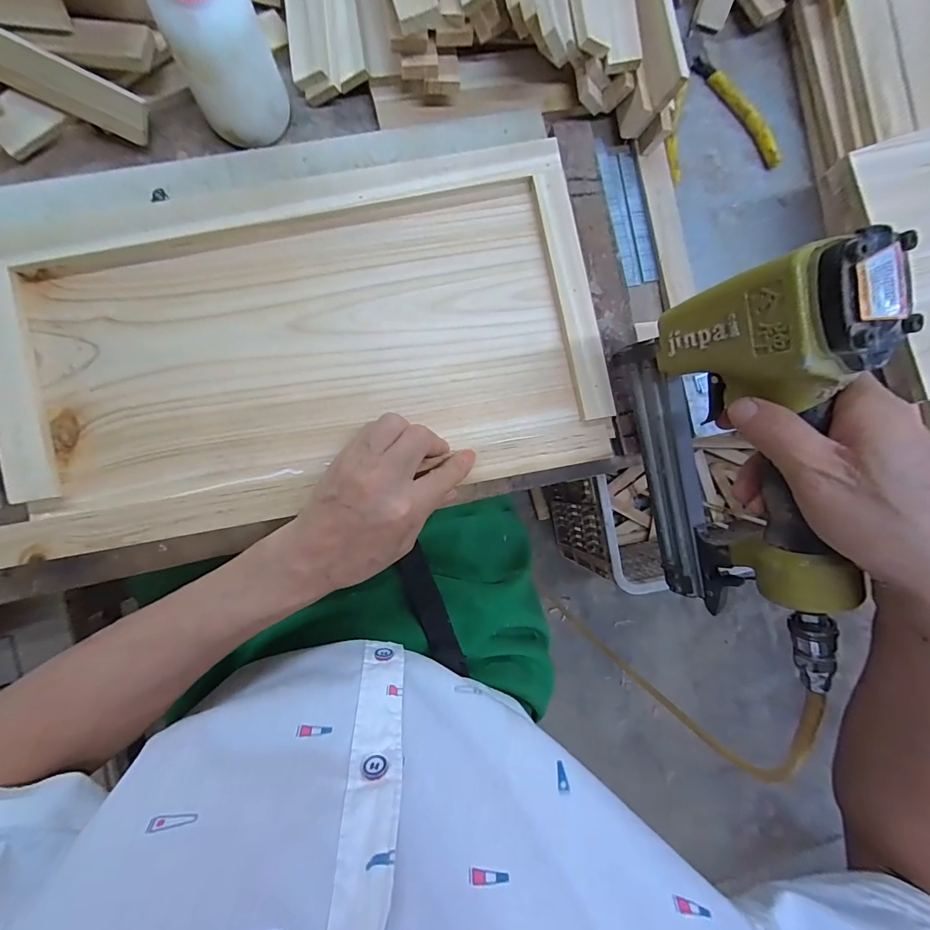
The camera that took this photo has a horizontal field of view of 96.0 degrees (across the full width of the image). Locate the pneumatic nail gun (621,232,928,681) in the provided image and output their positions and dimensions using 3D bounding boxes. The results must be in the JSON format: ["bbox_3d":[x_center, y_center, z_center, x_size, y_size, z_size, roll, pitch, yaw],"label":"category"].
[{"bbox_3d":[0.181,0.015,0.262,0.051,0.176,0.235,-17,90,-8],"label":"pneumatic nail gun"}]

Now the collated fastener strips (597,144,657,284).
[{"bbox_3d":[0.141,-0.217,0.365,0.032,0.004,0.119,-12,90,-7],"label":"collated fastener strips"}]

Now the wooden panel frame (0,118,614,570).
[{"bbox_3d":[-0.116,-0.105,0.313,0.431,0.020,0.278,-11,90,-8],"label":"wooden panel frame"}]

